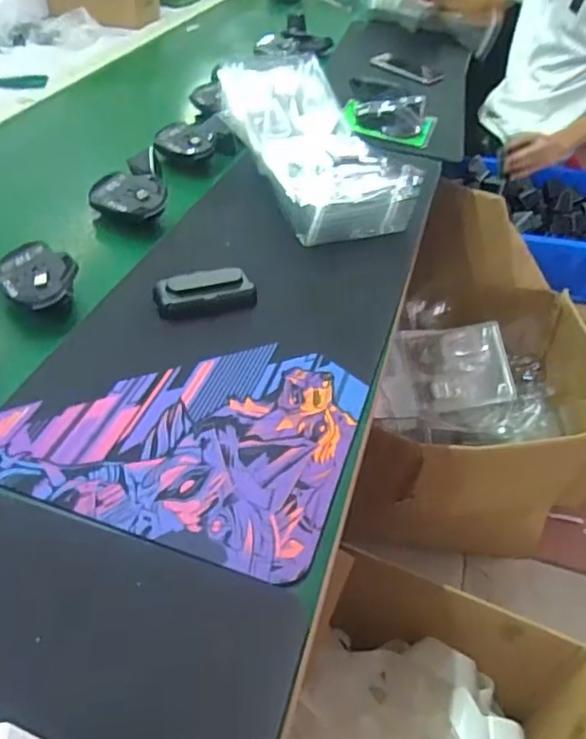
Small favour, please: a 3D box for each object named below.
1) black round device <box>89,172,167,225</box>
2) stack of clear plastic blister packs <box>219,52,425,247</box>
[{"bbox_3d":[-0.212,-0.221,0.784,0.095,0.031,0.095,1,43,-6],"label":"black round device"},{"bbox_3d":[0.023,-0.334,0.870,0.171,0.085,0.370,-15,60,-22],"label":"stack of clear plastic blister packs"}]

